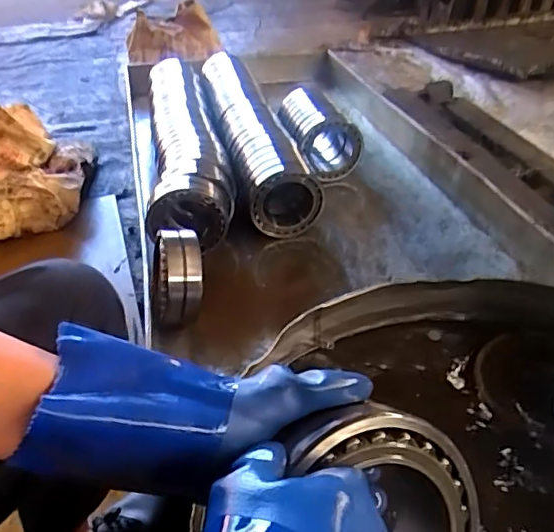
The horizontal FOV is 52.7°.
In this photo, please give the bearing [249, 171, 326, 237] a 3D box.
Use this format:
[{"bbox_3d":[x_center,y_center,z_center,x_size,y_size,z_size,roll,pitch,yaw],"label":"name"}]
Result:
[{"bbox_3d":[0.022,-0.125,1.180,0.156,0.150,0.044,-5,37,-5],"label":"bearing"}]

